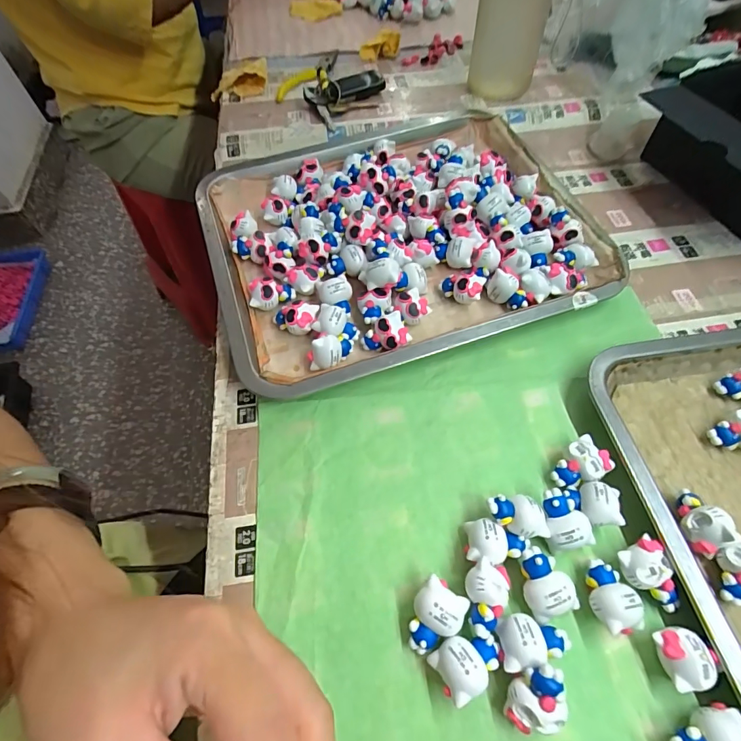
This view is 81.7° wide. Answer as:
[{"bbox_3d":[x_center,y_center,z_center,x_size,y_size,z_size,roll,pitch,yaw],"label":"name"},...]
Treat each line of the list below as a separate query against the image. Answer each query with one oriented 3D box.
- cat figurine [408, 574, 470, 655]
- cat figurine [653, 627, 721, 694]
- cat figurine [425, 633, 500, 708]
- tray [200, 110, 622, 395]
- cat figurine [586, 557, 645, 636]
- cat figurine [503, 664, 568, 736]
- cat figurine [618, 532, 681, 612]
[{"bbox_3d":[0.032,0.127,0.220,0.024,0.022,0.033,36,65,21],"label":"cat figurine"},{"bbox_3d":[0.153,0.141,0.211,0.024,0.018,0.025,-7,58,-3],"label":"cat figurine"},{"bbox_3d":[0.048,0.142,0.210,0.033,0.021,0.024,-27,62,-15],"label":"cat figurine"},{"bbox_3d":[0.019,-0.123,0.366,0.308,0.041,0.260,-17,60,-10],"label":"tray"},{"bbox_3d":[0.125,0.118,0.225,0.023,0.020,0.034,-7,59,-4],"label":"cat figurine"},{"bbox_3d":[0.075,0.153,0.199,0.024,0.026,0.025,-6,58,-3],"label":"cat figurine"},{"bbox_3d":[0.148,0.110,0.230,0.023,0.019,0.035,-8,59,-4],"label":"cat figurine"}]

